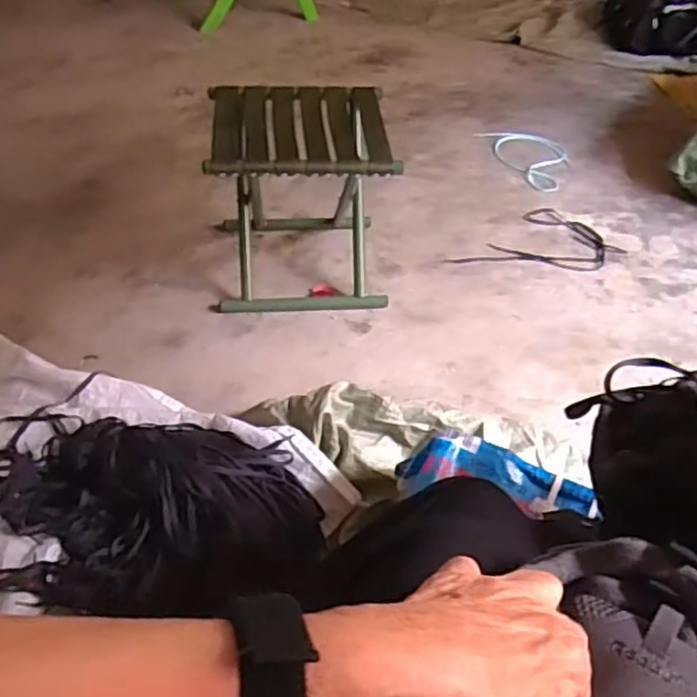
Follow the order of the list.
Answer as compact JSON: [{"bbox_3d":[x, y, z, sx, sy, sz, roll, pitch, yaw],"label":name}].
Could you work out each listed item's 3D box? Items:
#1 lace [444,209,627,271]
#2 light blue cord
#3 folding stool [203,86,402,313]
[{"bbox_3d":[0.389,-0.193,1.388,0.314,0.011,0.206,-31,56,-28],"label":"lace"},{"bbox_3d":[0.462,-0.472,1.663,0.182,0.021,0.306,-12,49,-15],"label":"light blue cord"},{"bbox_3d":[-0.088,-0.267,1.222,0.296,0.310,0.278,-3,47,-6],"label":"folding stool"}]

